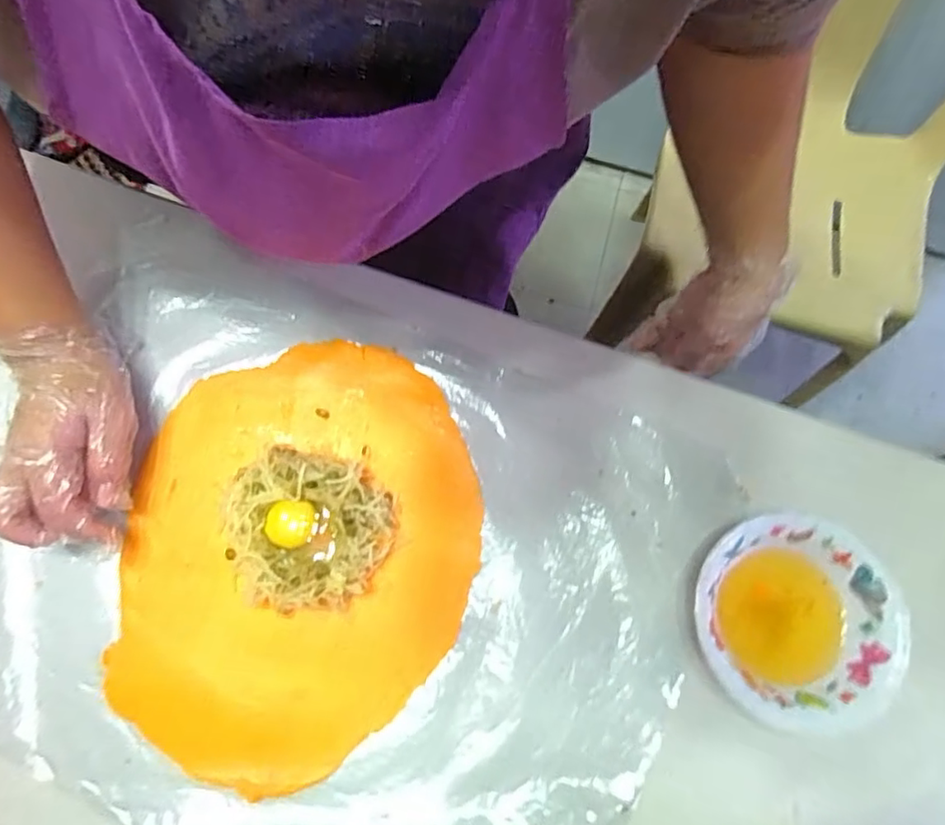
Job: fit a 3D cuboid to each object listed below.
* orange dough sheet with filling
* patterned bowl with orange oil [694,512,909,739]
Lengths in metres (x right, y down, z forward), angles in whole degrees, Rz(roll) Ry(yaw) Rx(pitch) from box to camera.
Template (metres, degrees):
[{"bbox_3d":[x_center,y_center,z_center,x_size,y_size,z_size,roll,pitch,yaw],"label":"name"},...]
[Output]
[{"bbox_3d":[-0.113,0.087,0.373,0.221,0.028,0.272,5,75,0],"label":"orange dough sheet with filling"},{"bbox_3d":[0.193,0.129,0.356,0.117,0.040,0.121,0,75,-1],"label":"patterned bowl with orange oil"}]

